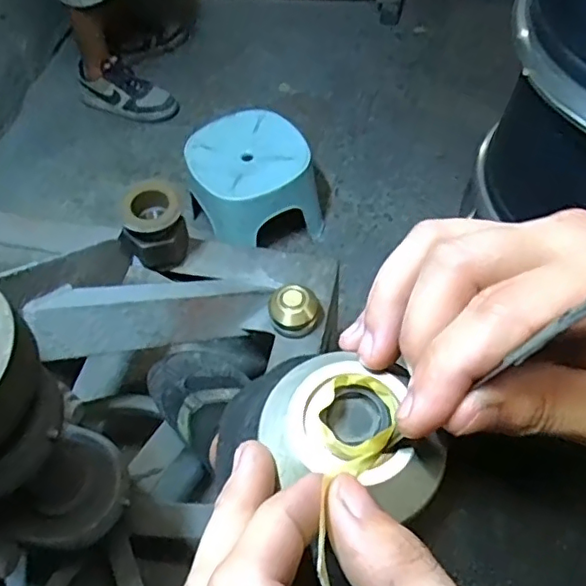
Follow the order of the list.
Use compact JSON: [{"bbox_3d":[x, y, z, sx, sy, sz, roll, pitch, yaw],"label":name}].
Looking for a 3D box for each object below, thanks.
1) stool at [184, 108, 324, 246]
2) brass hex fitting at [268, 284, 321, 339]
[{"bbox_3d":[-0.081,-0.204,1.094,0.214,0.171,0.214,-30,60,-16],"label":"stool"},{"bbox_3d":[0.002,0.021,0.717,0.054,0.051,0.062,38,66,24],"label":"brass hex fitting"}]

